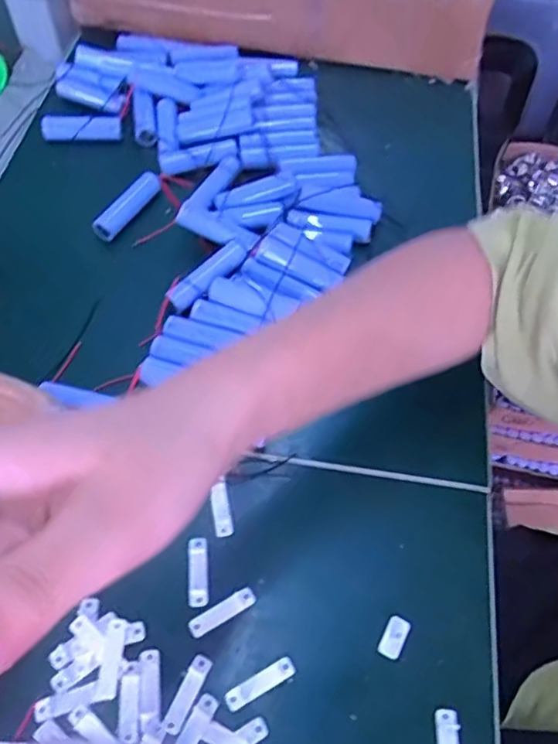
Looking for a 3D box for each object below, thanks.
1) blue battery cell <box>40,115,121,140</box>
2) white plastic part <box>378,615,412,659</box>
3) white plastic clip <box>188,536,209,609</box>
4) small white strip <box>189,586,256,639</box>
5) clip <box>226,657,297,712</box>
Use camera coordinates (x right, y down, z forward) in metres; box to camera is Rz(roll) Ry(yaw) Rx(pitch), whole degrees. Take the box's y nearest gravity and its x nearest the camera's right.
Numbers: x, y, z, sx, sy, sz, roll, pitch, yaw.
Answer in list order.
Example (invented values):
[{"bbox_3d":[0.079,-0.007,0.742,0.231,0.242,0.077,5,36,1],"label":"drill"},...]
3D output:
[{"bbox_3d":[-0.170,-0.209,0.518,0.068,0.020,0.018,-3,59,-4],"label":"blue battery cell"},{"bbox_3d":[0.063,0.144,0.326,0.012,0.008,0.021,26,62,13],"label":"white plastic part"},{"bbox_3d":[-0.046,0.113,0.340,0.011,0.004,0.038,-4,60,-5],"label":"white plastic clip"},{"bbox_3d":[-0.031,0.131,0.329,0.038,0.004,0.010,-26,64,-17],"label":"small white strip"},{"bbox_3d":[-0.010,0.162,0.312,0.039,0.004,0.009,-24,63,-15],"label":"clip"}]

